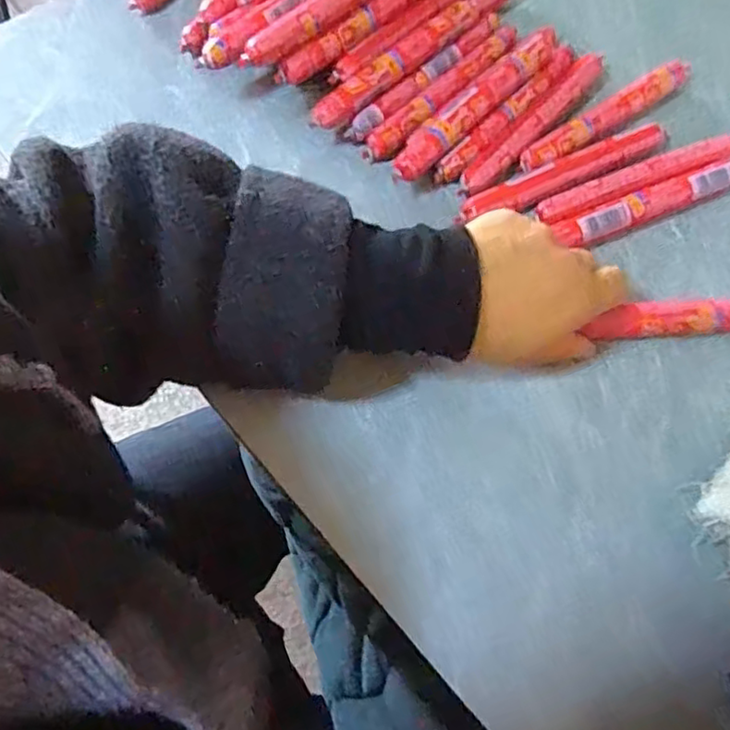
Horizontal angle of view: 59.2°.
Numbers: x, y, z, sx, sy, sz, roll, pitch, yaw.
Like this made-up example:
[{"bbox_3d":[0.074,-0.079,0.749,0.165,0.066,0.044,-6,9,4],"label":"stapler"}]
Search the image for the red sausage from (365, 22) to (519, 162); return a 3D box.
[{"bbox_3d":[0.060,-0.194,0.459,0.023,0.021,0.152,42,69,18],"label":"red sausage"}]

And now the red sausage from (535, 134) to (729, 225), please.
[{"bbox_3d":[0.181,-0.122,0.420,0.149,0.017,0.020,-19,65,-11],"label":"red sausage"}]

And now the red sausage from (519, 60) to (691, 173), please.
[{"bbox_3d":[0.168,-0.173,0.441,0.151,0.015,0.020,-32,68,-16],"label":"red sausage"}]

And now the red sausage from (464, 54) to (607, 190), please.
[{"bbox_3d":[0.119,-0.169,0.444,0.018,0.013,0.153,40,69,17],"label":"red sausage"}]

